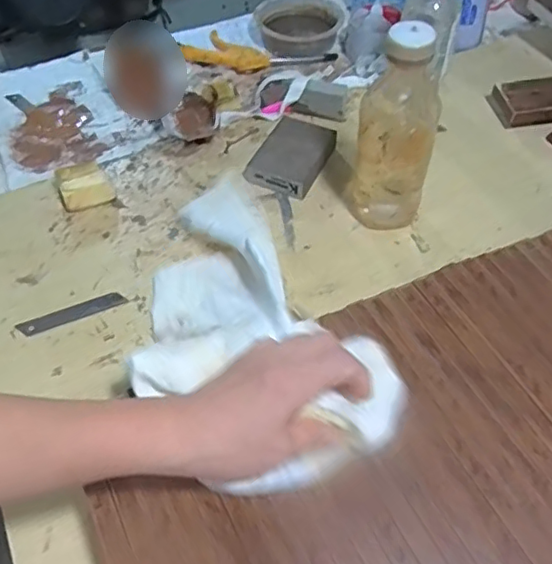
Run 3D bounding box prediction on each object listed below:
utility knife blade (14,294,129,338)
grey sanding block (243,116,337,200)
[{"bbox_3d":[-0.193,0.030,0.565,0.099,0.004,0.018,-21,55,-14],"label":"utility knife blade"},{"bbox_3d":[0.019,-0.144,0.681,0.072,0.032,0.097,22,56,17],"label":"grey sanding block"}]

